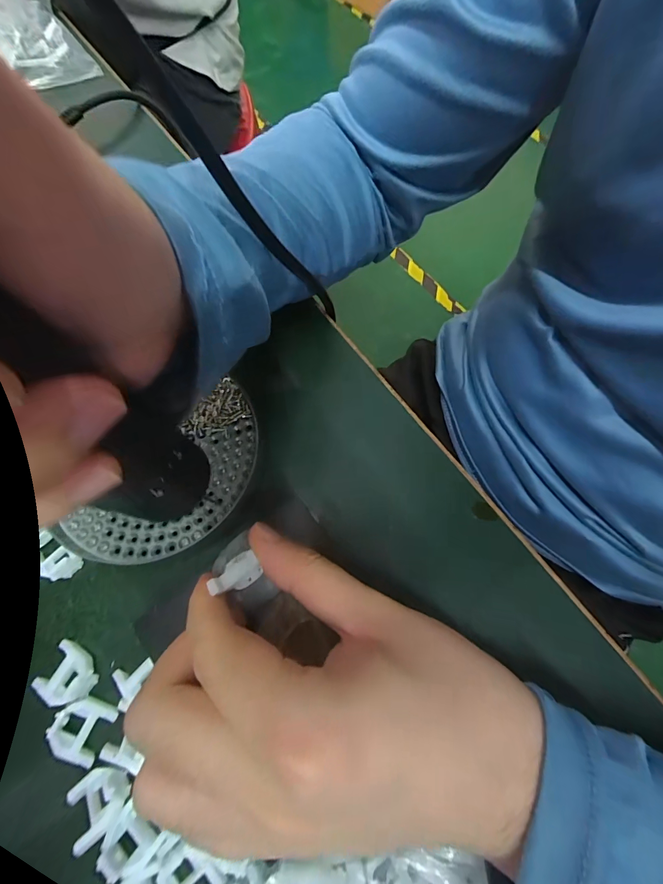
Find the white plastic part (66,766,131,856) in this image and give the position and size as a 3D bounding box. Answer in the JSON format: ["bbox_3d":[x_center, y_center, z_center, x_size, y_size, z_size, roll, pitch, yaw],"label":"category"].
[{"bbox_3d":[-0.096,0.147,0.152,0.022,0.013,0.021,-38,73,-11],"label":"white plastic part"}]

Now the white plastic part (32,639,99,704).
[{"bbox_3d":[-0.122,0.108,0.169,0.024,0.009,0.021,24,73,10],"label":"white plastic part"}]

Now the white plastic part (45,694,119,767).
[{"bbox_3d":[-0.110,0.126,0.160,0.022,0.009,0.022,19,72,8],"label":"white plastic part"}]

